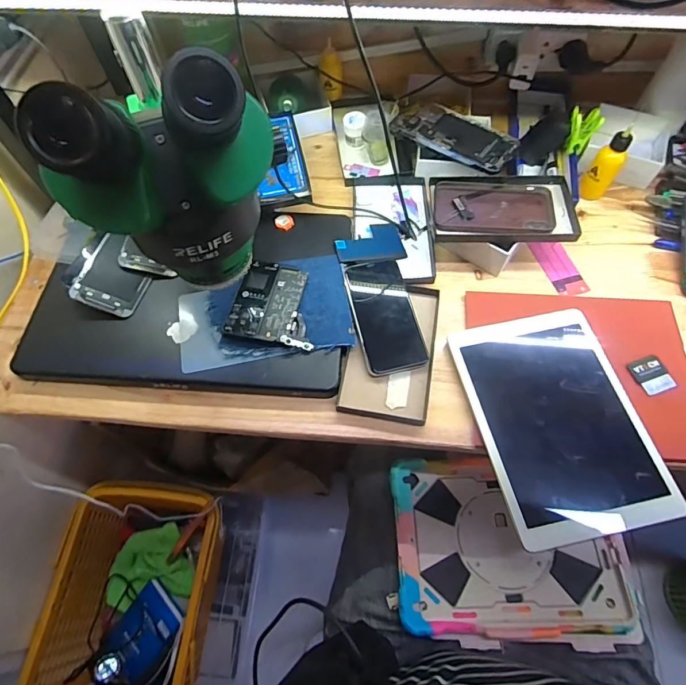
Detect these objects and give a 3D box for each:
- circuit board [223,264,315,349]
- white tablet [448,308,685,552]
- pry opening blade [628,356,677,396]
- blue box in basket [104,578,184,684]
[{"bbox_3d":[-0.080,-0.048,0.521,0.096,0.014,0.105,10,64,2],"label":"circuit board"},{"bbox_3d":[0.231,0.078,0.470,0.171,0.014,0.243,-11,62,-2],"label":"white tablet"},{"bbox_3d":[0.350,0.037,0.490,0.040,0.004,0.043,-19,56,-1],"label":"pry opening blade"},{"bbox_3d":[-0.366,0.533,0.794,0.112,0.022,0.157,36,92,23],"label":"blue box in basket"}]

